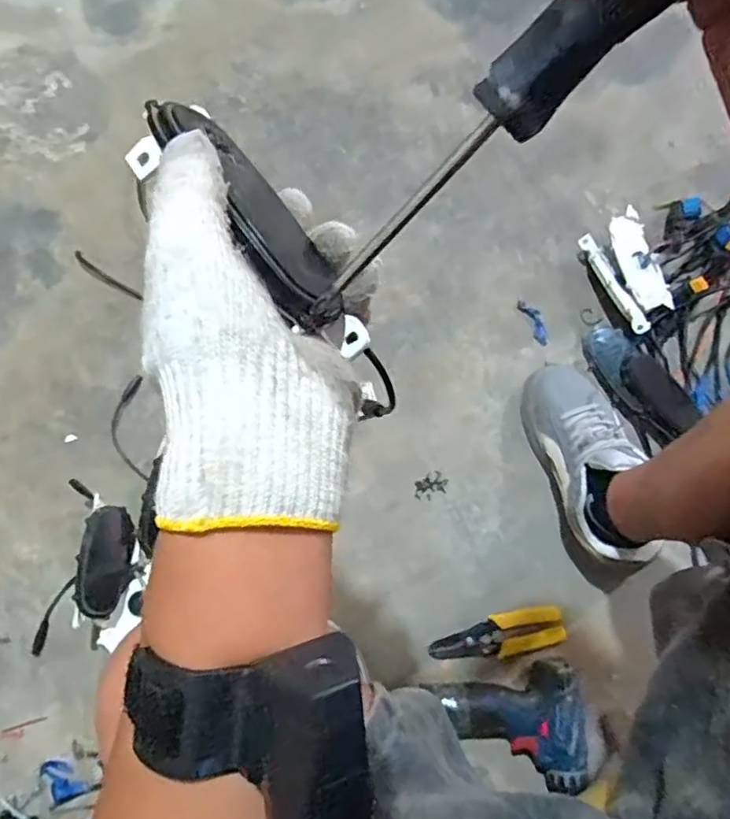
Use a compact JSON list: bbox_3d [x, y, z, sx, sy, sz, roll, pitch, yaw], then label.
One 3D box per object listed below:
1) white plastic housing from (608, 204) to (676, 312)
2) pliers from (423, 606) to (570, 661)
[{"bbox_3d":[0.359,-0.193,0.817,0.050,0.022,0.135,-22,79,-5],"label":"white plastic housing"},{"bbox_3d":[0.162,0.278,0.765,0.162,0.027,0.048,-13,79,-3],"label":"pliers"}]

